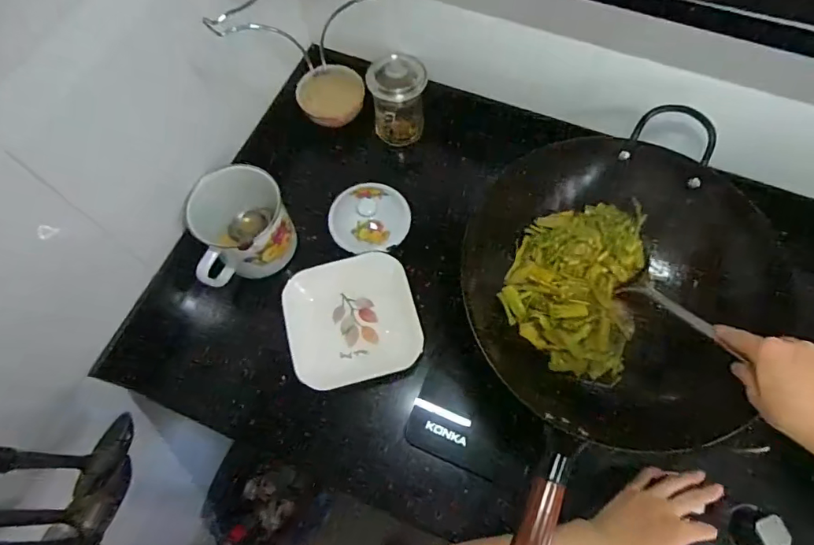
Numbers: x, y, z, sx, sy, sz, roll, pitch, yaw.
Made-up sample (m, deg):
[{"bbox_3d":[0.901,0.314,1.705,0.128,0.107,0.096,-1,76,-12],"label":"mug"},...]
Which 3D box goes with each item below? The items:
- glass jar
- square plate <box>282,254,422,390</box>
[{"bbox_3d":[-0.014,-0.260,0.753,0.084,0.110,0.085,-2,67,1],"label":"glass jar"},{"bbox_3d":[-0.077,0.065,0.690,0.171,0.028,0.172,-16,67,-5],"label":"square plate"}]

